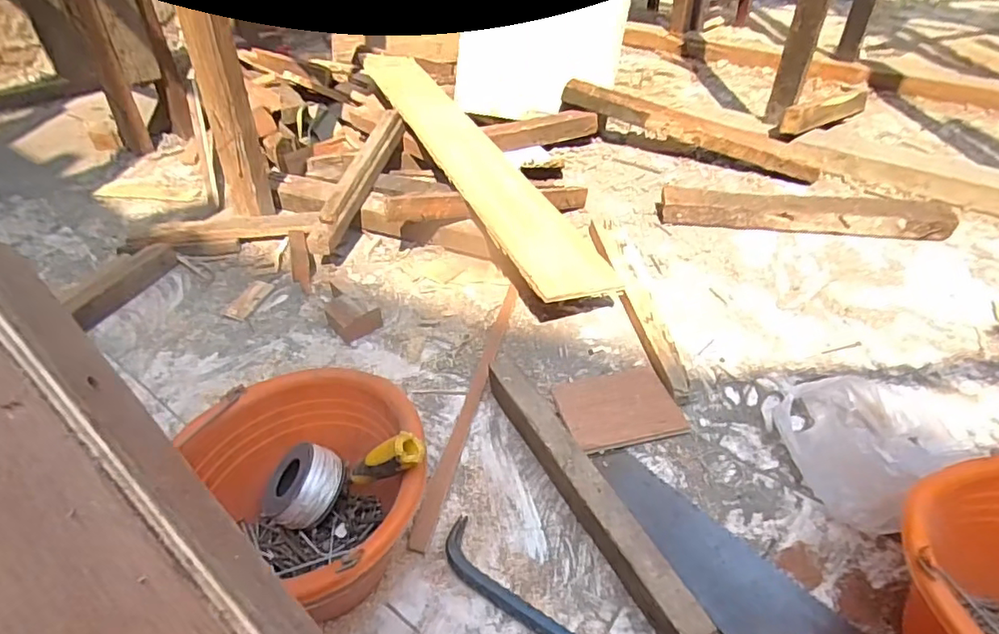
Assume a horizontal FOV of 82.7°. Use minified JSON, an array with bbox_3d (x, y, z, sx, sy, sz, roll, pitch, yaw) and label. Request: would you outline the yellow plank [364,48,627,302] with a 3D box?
[{"bbox_3d":[-0.079,-0.359,1.176,0.160,0.027,0.999,-11,46,-26],"label":"yellow plank"}]

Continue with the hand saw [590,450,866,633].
[{"bbox_3d":[0.260,0.277,0.589,0.128,0.043,0.408,-21,45,-23],"label":"hand saw"}]

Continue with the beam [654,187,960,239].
[{"bbox_3d":[0.623,-0.211,1.158,0.569,0.077,0.042,4,39,6],"label":"beam"}]

